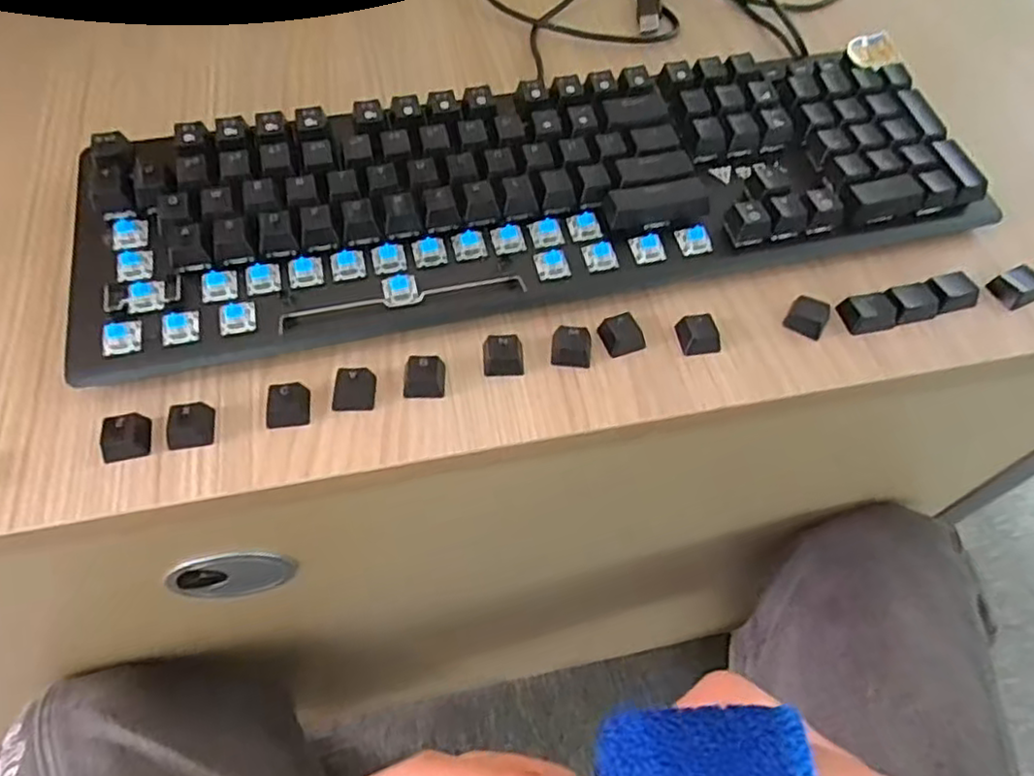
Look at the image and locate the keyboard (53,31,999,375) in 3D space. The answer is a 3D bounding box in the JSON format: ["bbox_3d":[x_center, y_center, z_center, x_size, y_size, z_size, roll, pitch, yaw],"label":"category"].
[{"bbox_3d":[0.011,-0.099,0.333,0.426,0.038,0.124,-12,60,-10],"label":"keyboard"}]

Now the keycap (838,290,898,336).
[{"bbox_3d":[0.166,-0.035,0.316,0.022,0.011,0.018,-6,60,-7],"label":"keycap"}]

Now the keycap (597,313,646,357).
[{"bbox_3d":[0.049,-0.024,0.306,0.019,0.008,0.018,-21,62,-15],"label":"keycap"}]

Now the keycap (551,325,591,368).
[{"bbox_3d":[0.025,-0.019,0.302,0.017,0.008,0.018,6,59,0],"label":"keycap"}]

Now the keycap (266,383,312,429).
[{"bbox_3d":[-0.096,0.006,0.281,0.017,0.009,0.019,-5,60,-7],"label":"keycap"}]

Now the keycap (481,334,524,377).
[{"bbox_3d":[-0.006,-0.015,0.298,0.018,0.008,0.017,-2,59,-5],"label":"keycap"}]

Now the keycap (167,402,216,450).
[{"bbox_3d":[-0.135,0.015,0.275,0.018,0.007,0.018,-12,61,-10],"label":"keycap"}]

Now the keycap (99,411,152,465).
[{"bbox_3d":[-0.159,0.020,0.272,0.017,0.007,0.019,-9,60,-9],"label":"keycap"}]

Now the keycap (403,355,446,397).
[{"bbox_3d":[-0.040,-0.005,0.291,0.017,0.008,0.017,-1,59,-4],"label":"keycap"}]

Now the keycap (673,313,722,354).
[{"bbox_3d":[0.084,-0.025,0.308,0.018,0.009,0.018,-5,59,-7],"label":"keycap"}]

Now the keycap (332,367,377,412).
[{"bbox_3d":[-0.070,0.000,0.286,0.017,0.009,0.017,0,59,-3],"label":"keycap"}]

